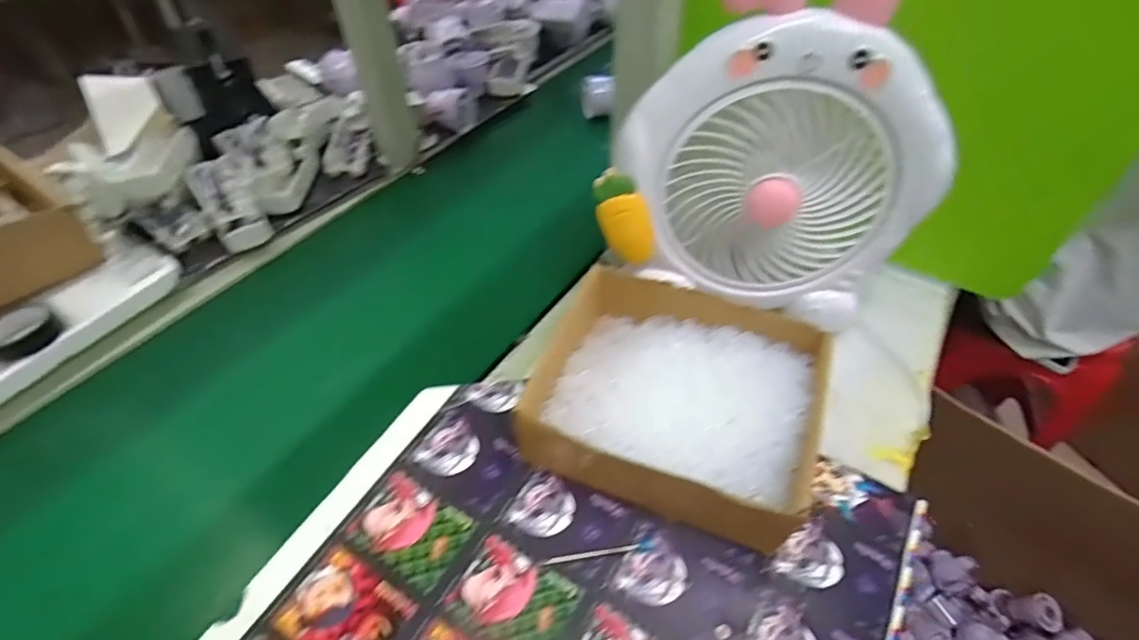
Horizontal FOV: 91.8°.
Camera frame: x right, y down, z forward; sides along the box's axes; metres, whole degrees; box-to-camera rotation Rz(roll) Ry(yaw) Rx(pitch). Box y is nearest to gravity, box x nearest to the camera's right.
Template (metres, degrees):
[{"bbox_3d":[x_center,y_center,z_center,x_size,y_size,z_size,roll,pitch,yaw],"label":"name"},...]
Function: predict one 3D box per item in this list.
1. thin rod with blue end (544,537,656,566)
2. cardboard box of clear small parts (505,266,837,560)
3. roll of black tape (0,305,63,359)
[{"bbox_3d":[0.022,0.167,0.400,0.082,0.004,0.008,-5,47,-5],"label":"thin rod with blue end"},{"bbox_3d":[0.080,0.065,0.447,0.222,0.075,0.186,18,49,13],"label":"cardboard box of clear small parts"},{"bbox_3d":[-0.502,0.010,0.506,0.053,0.023,0.053,27,52,20],"label":"roll of black tape"}]

